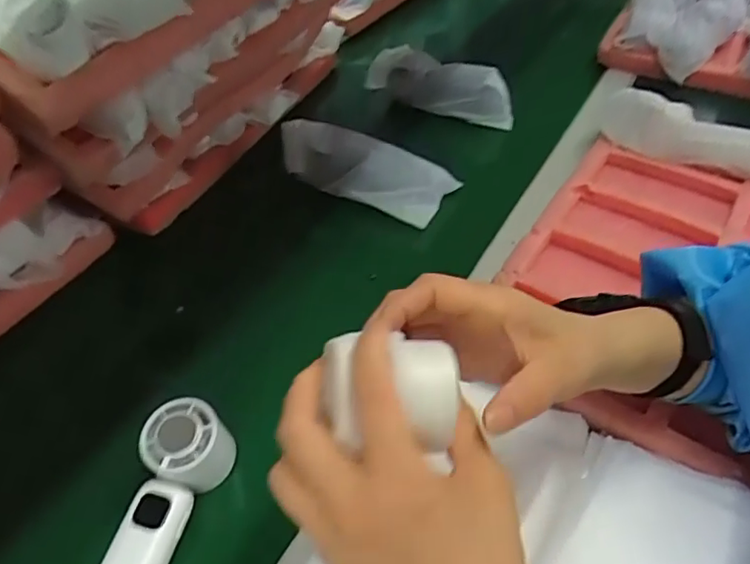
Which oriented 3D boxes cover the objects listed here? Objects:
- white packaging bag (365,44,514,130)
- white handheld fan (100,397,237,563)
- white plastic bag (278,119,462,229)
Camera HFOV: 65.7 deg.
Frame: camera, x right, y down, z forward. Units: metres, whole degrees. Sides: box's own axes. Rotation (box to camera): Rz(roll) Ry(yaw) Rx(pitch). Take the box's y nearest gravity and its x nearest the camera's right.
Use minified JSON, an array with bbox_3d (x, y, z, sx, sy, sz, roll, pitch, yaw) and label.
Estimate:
[{"bbox_3d":[0.086,-0.266,0.789,0.210,0.066,0.056,23,51,23],"label":"white packaging bag"},{"bbox_3d":[-0.150,0.162,0.403,0.050,0.051,0.153,11,60,13],"label":"white handheld fan"},{"bbox_3d":[-0.013,-0.121,0.649,0.193,0.065,0.073,21,49,5],"label":"white plastic bag"}]

